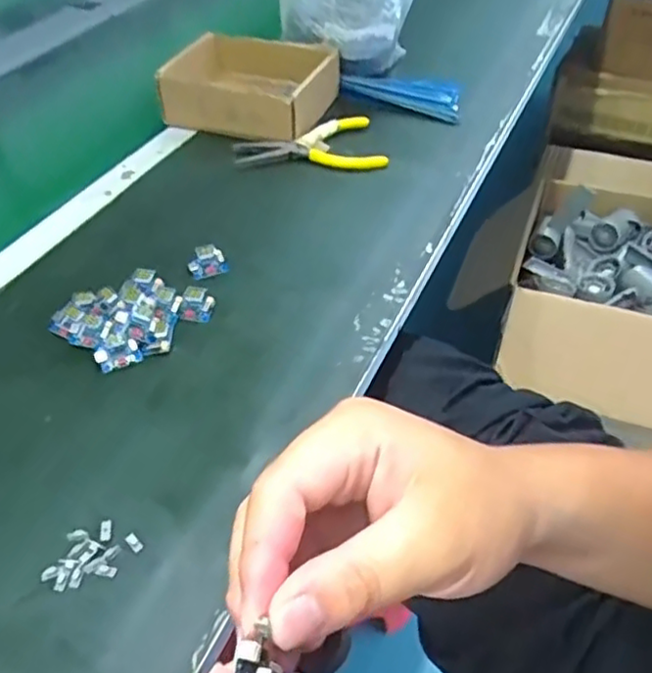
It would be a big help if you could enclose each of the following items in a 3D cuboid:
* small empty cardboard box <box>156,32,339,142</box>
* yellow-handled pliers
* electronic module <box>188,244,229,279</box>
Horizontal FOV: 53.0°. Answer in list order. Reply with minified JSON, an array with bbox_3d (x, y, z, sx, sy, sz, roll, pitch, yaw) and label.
[{"bbox_3d":[-0.086,-0.279,0.728,0.166,0.055,0.142,13,46,14],"label":"small empty cardboard box"},{"bbox_3d":[-0.015,-0.205,0.682,0.152,0.010,0.097,2,44,4],"label":"yellow-handled pliers"},{"bbox_3d":[-0.098,-0.062,0.540,0.030,0.013,0.028,-16,46,-15],"label":"electronic module"}]

